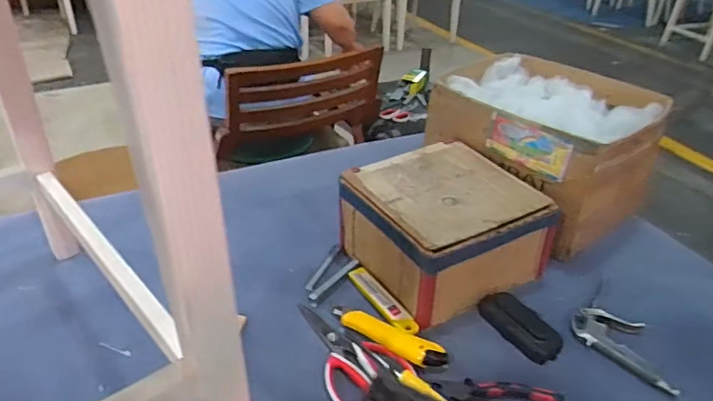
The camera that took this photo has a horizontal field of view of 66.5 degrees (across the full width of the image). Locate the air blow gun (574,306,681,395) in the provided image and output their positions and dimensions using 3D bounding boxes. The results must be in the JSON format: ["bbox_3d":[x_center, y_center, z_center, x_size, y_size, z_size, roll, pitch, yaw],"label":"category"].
[{"bbox_3d":[0.340,0.186,0.682,0.083,0.029,0.141,-20,39,-31],"label":"air blow gun"}]

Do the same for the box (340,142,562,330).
[{"bbox_3d":[0.123,0.032,0.775,0.227,0.120,0.223,-18,38,-28],"label":"box"}]

